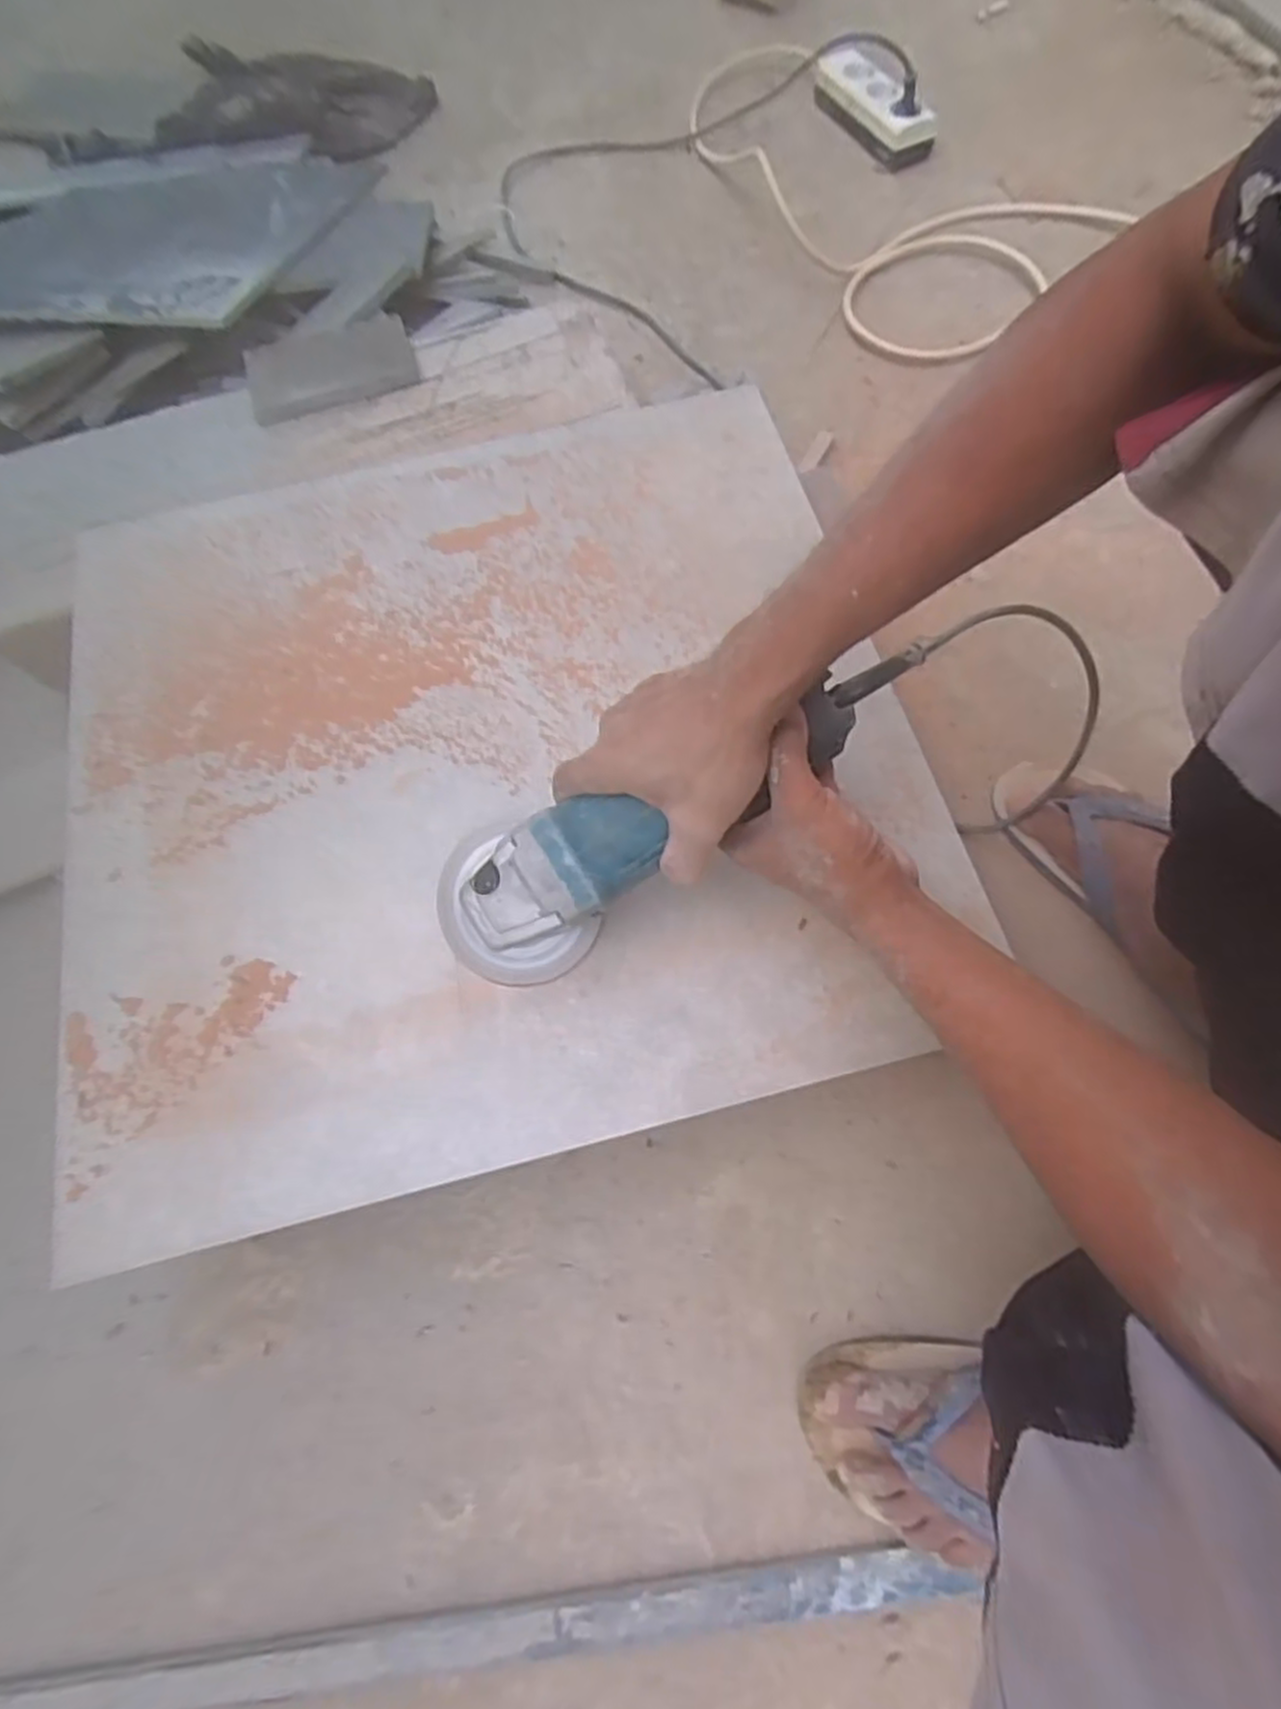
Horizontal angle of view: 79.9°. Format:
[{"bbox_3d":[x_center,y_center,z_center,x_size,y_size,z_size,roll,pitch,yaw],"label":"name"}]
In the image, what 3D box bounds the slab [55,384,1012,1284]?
[{"bbox_3d":[-0.116,-0.087,0.554,0.579,0.015,0.571,-14,69,-3],"label":"slab"}]

